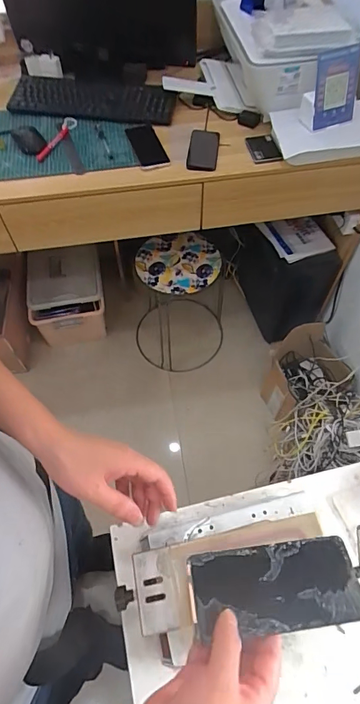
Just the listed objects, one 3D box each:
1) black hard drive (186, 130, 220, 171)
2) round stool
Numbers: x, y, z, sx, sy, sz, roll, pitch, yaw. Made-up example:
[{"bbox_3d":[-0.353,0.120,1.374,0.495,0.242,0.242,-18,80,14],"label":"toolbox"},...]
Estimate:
[{"bbox_3d":[0.058,-0.498,0.980,0.071,0.019,0.151,6,59,4],"label":"black hard drive"},{"bbox_3d":[0.008,-0.173,1.458,0.300,0.451,0.305,0,59,0],"label":"round stool"}]

